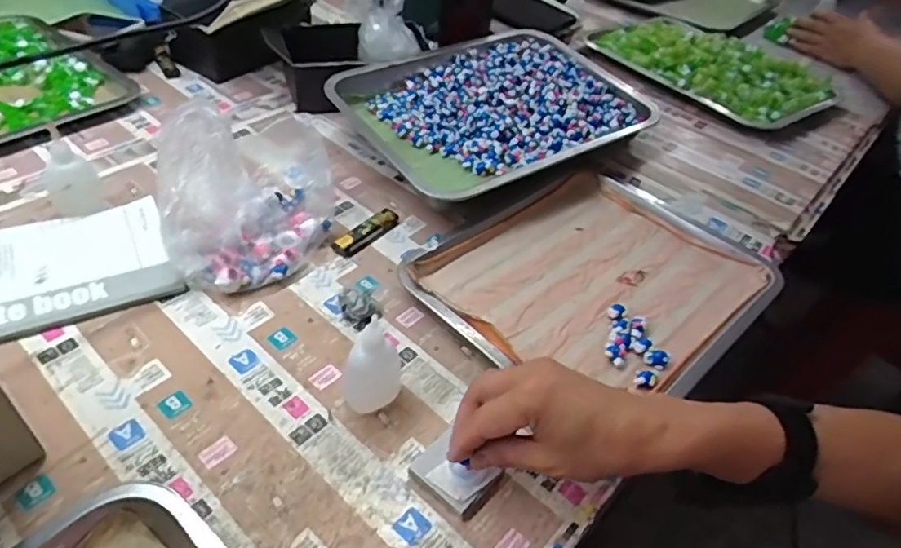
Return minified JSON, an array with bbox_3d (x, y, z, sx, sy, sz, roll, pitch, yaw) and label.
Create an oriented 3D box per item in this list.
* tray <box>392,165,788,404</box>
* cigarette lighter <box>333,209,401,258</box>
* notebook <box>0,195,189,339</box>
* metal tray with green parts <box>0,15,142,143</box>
[{"bbox_3d":[0.138,0.003,0.569,0.258,0.034,0.298,37,50,28],"label":"tray"},{"bbox_3d":[-0.085,-0.043,0.601,0.019,0.014,0.081,31,47,23],"label":"cigarette lighter"},{"bbox_3d":[-0.348,-0.006,0.522,0.181,0.014,0.139,-19,49,-26],"label":"notebook"},{"bbox_3d":[-0.566,-0.252,0.737,0.306,0.034,0.202,32,48,24],"label":"metal tray with green parts"}]

